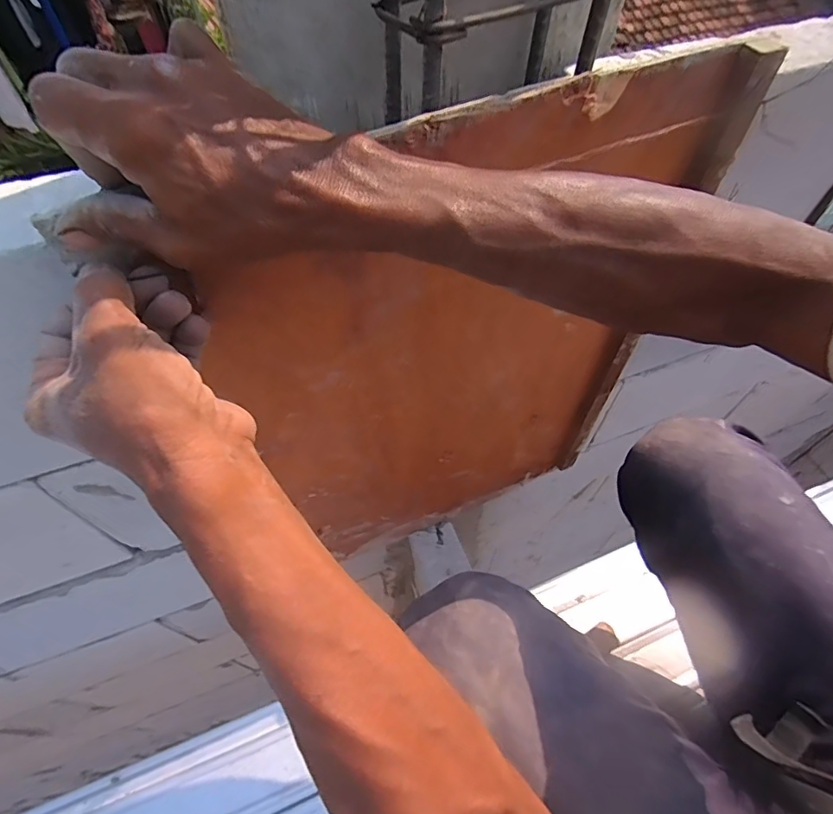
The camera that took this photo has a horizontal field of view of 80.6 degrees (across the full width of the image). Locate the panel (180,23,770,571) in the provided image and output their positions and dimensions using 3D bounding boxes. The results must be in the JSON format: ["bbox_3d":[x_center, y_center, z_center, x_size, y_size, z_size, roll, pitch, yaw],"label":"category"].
[{"bbox_3d":[0.048,-0.019,0.525,0.416,0.574,0.018,-17,57,-11],"label":"panel"}]

